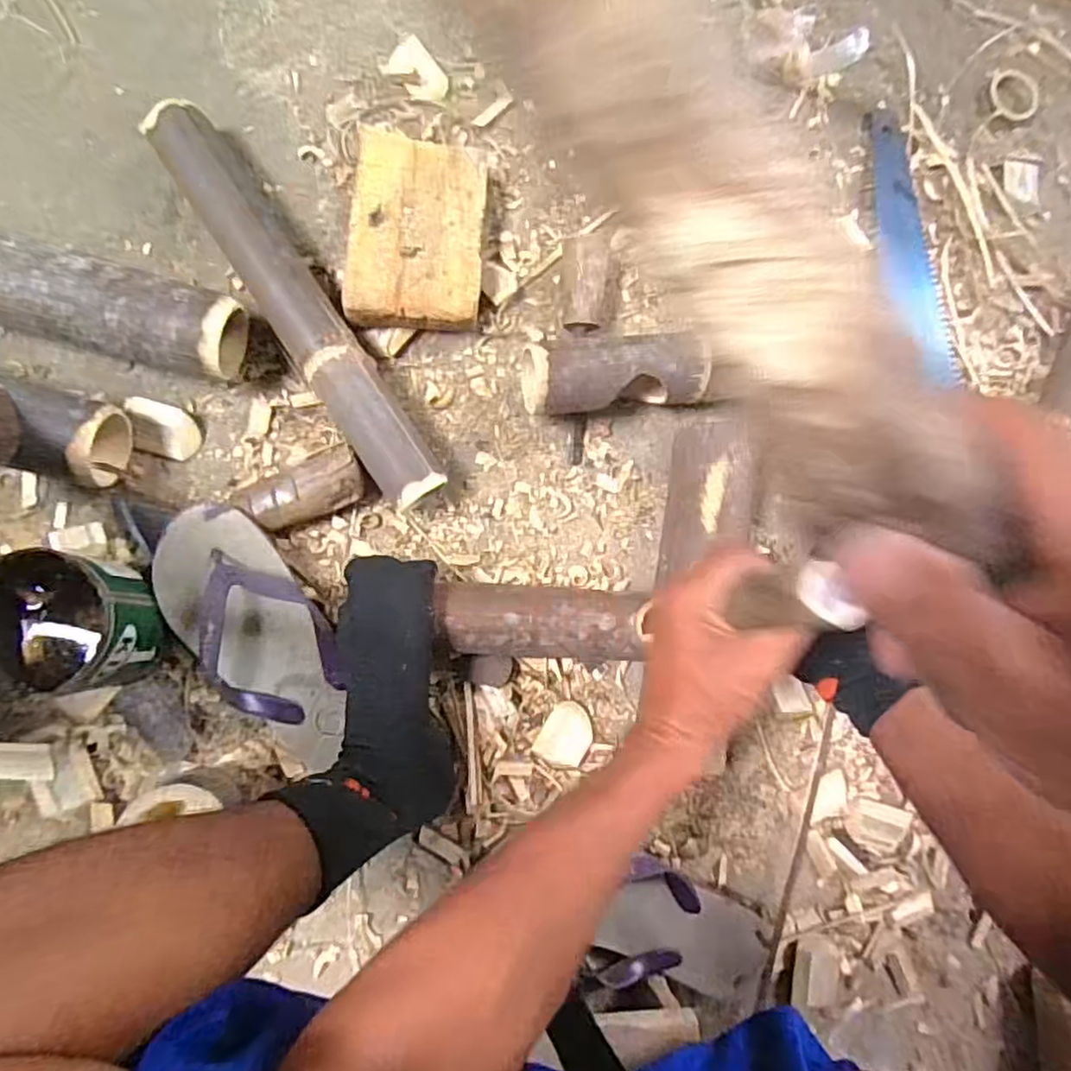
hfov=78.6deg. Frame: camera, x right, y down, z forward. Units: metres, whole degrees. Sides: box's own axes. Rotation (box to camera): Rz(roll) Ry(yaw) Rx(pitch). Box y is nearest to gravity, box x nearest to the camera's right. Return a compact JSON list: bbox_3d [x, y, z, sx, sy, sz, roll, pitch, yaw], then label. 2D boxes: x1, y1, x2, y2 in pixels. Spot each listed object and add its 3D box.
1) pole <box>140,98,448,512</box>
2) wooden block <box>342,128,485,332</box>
[{"bbox_3d":[-0.198,-0.190,0.559,0.058,0.050,0.375,-33,91,-8],"label":"pole"},{"bbox_3d":[-0.103,-0.266,0.574,0.113,0.023,0.162,4,86,-7],"label":"wooden block"}]

